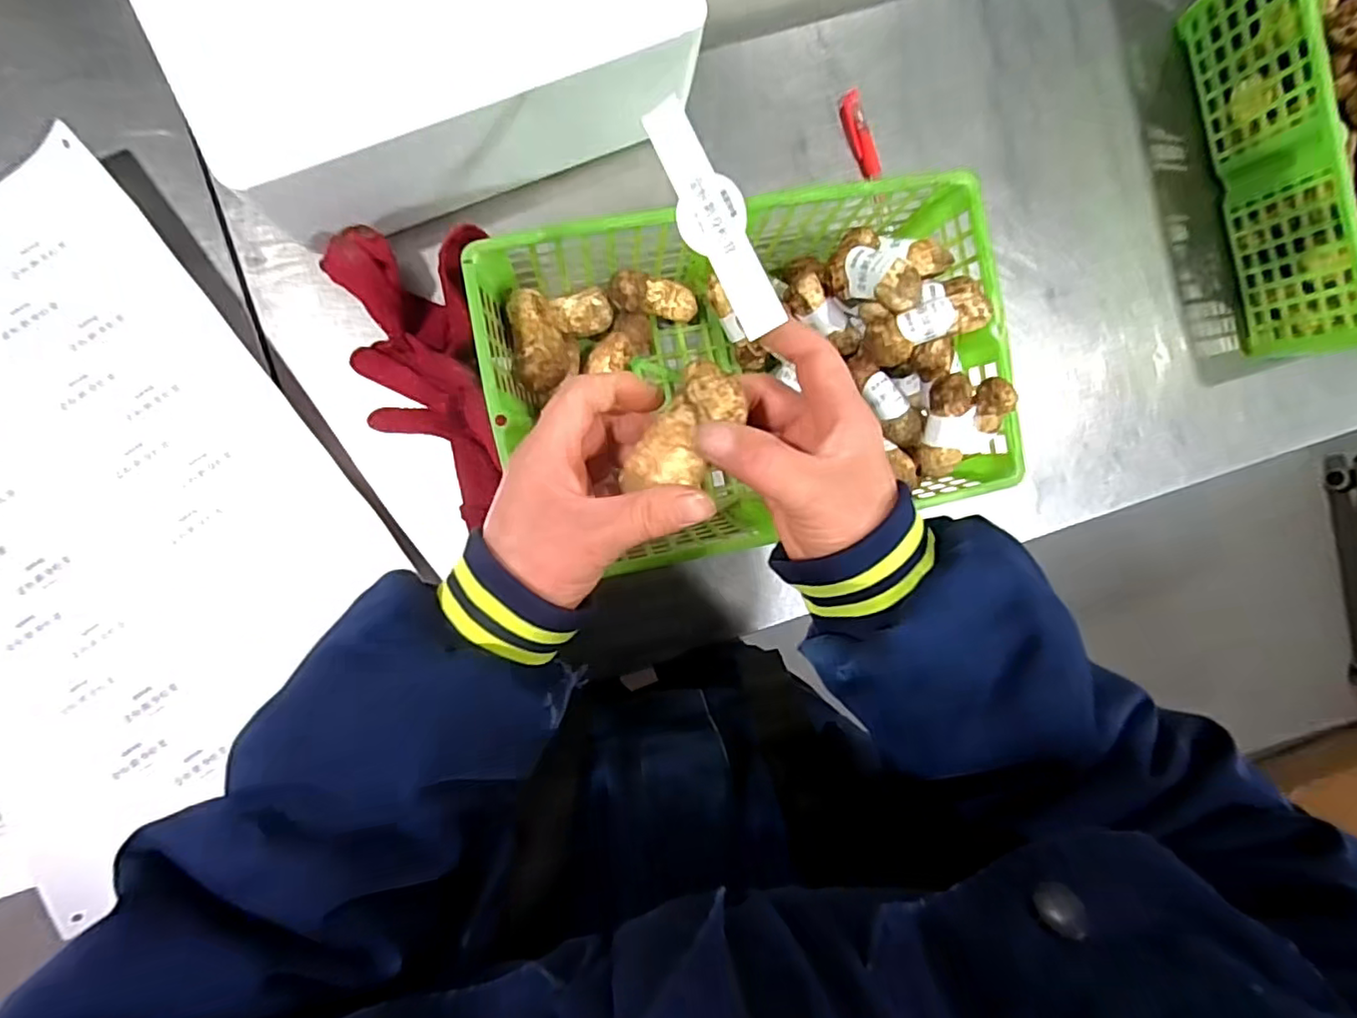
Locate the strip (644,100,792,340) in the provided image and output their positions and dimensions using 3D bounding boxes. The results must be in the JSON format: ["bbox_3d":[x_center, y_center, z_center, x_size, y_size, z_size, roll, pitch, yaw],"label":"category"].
[{"bbox_3d":[0.016,-0.139,0.294,0.030,0.004,0.120,-23,84,20],"label":"strip"}]

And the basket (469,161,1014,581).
[{"bbox_3d":[0.047,-0.093,0.448,0.340,0.107,0.217,-12,96,-7],"label":"basket"}]

